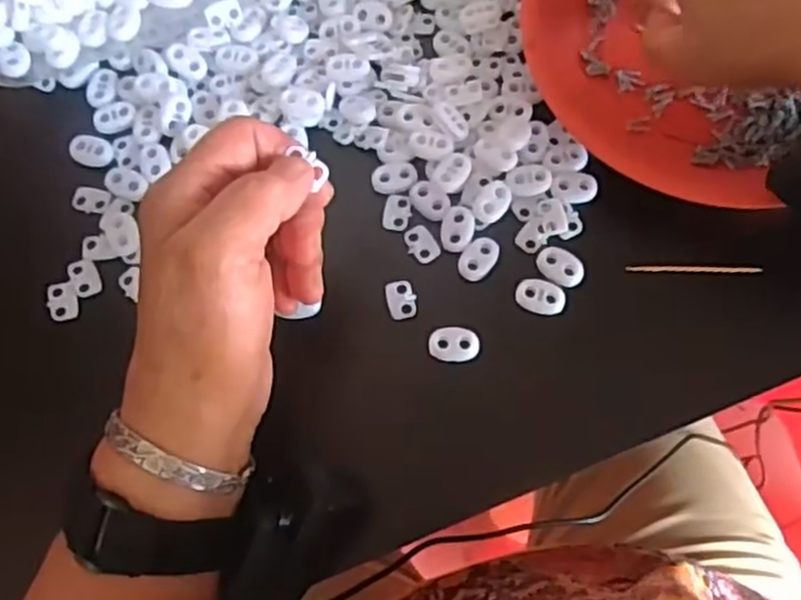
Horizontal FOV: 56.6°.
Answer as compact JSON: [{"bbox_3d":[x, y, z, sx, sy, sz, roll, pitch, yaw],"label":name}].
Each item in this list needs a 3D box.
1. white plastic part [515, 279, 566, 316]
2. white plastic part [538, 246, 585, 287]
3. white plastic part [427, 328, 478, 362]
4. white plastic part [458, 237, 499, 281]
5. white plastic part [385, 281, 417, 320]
[{"bbox_3d":[0.066,-0.001,0.353,0.023,0.007,0.016,22,73,8],"label":"white plastic part"},{"bbox_3d":[0.076,-0.016,0.353,0.023,0.004,0.016,33,75,11],"label":"white plastic part"},{"bbox_3d":[0.025,0.020,0.345,0.023,0.005,0.016,0,71,1],"label":"white plastic part"},{"bbox_3d":[0.038,-0.020,0.359,0.024,0.007,0.015,-41,75,-12],"label":"white plastic part"},{"bbox_3d":[0.000,0.000,0.355,0.014,0.004,0.019,-10,71,-2],"label":"white plastic part"}]

